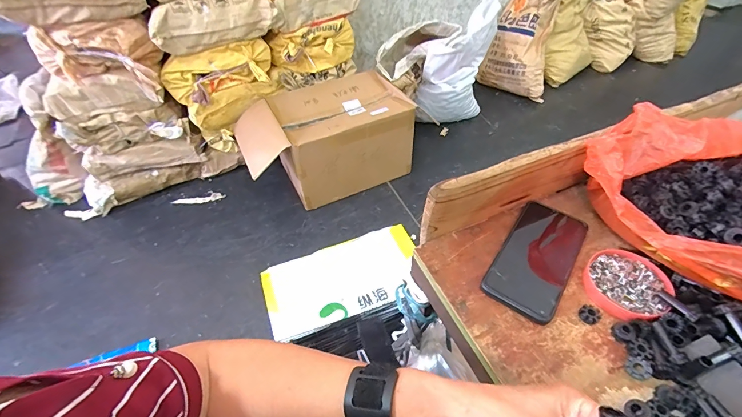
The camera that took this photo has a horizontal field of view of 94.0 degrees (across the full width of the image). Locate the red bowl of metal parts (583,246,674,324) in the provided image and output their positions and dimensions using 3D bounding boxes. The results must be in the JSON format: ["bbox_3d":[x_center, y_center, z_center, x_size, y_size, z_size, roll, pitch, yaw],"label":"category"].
[{"bbox_3d":[0.280,0.083,0.381,0.085,0.018,0.077,-34,55,-27],"label":"red bowl of metal parts"}]

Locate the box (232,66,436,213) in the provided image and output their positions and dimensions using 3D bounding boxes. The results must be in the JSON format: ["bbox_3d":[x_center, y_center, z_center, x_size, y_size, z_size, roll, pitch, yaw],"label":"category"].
[{"bbox_3d":[-0.199,-0.318,1.591,0.725,0.350,0.446,-22,50,-18],"label":"box"}]

